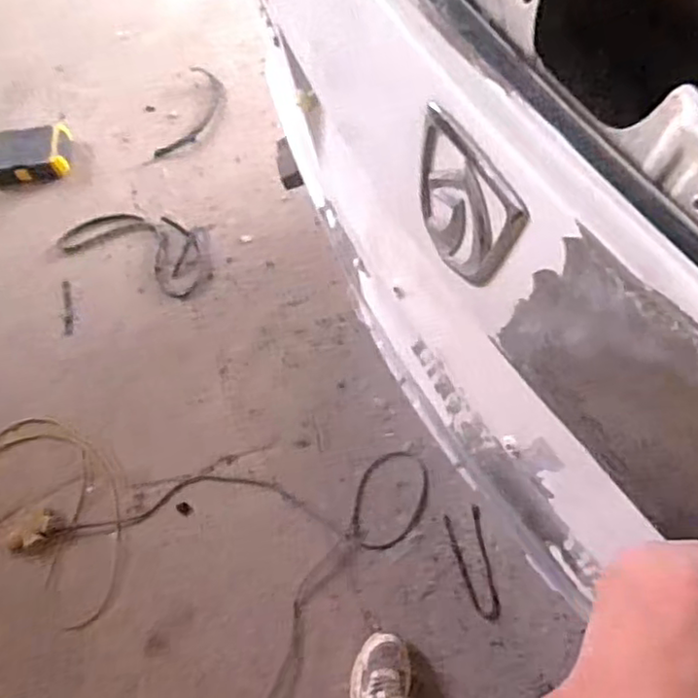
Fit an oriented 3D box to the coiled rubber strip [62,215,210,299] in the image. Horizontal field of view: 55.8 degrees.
[{"bbox_3d":[-0.560,-0.283,1.792,0.446,0.018,0.194,21,71,13],"label":"coiled rubber strip"}]

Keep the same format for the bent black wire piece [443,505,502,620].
[{"bbox_3d":[0.269,0.461,1.416,0.077,0.009,0.229,-14,76,8],"label":"bent black wire piece"}]

